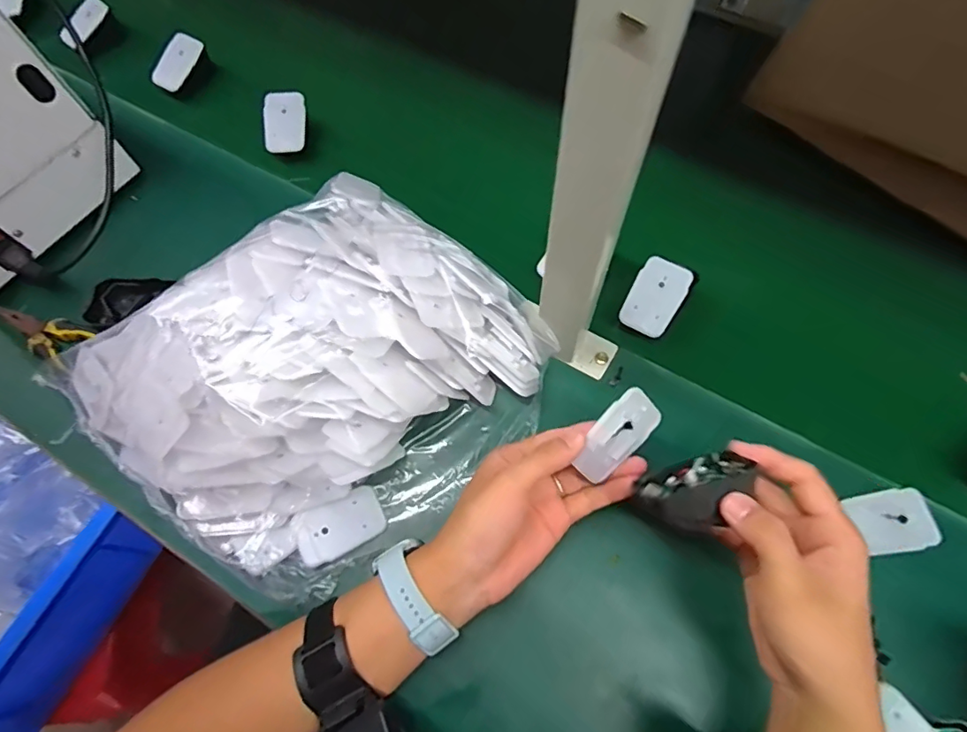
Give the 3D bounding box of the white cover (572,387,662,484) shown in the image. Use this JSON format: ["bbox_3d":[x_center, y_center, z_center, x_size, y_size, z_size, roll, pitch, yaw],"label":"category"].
[{"bbox_3d":[0.093,0.049,0.358,0.066,0.042,0.005,-47,30,0],"label":"white cover"}]

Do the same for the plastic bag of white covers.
[{"bbox_3d":[-0.130,0.003,0.417,0.314,0.102,0.287,-43,73,-16],"label":"plastic bag of white covers"}]

